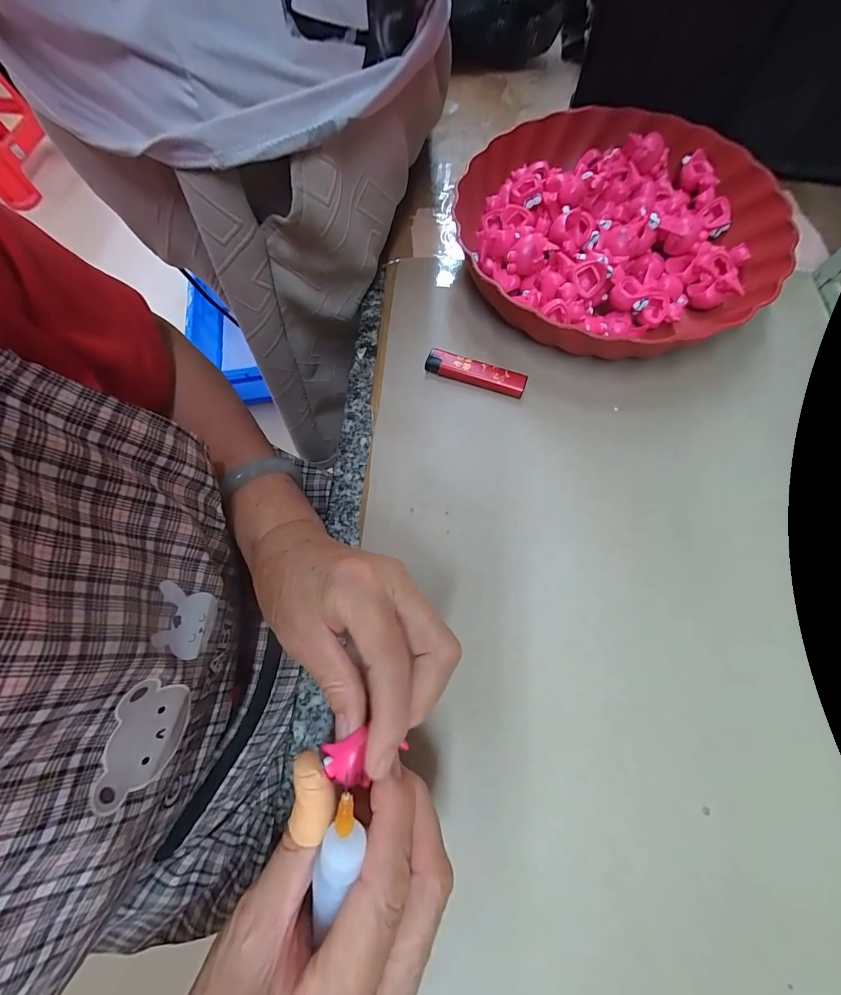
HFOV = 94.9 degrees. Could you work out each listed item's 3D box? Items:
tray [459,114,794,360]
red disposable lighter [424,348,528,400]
[{"bbox_3d":[0.150,-0.213,0.312,0.241,0.044,0.240,-26,72,-7],"label":"tray"},{"bbox_3d":[0.042,-0.094,0.293,0.075,0.015,0.018,18,73,9],"label":"red disposable lighter"}]

